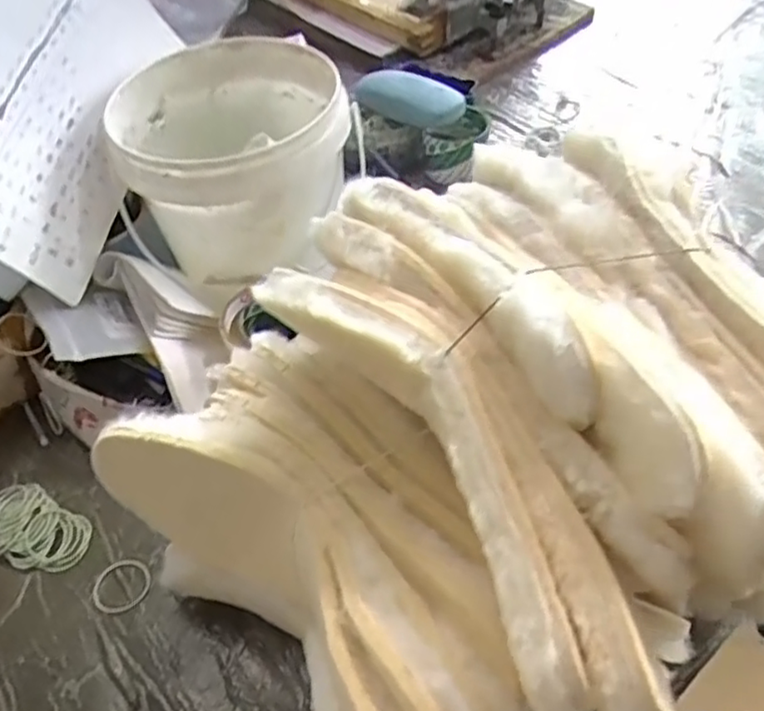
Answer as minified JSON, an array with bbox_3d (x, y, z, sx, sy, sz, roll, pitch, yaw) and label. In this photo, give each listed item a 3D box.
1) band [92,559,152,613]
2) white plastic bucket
[{"bbox_3d":[-0.202,0.177,0.506,0.044,0.004,0.043,-2,51,3],"label":"band"},{"bbox_3d":[-0.135,-0.182,0.633,0.209,0.163,0.210,-23,53,-13],"label":"white plastic bucket"}]

